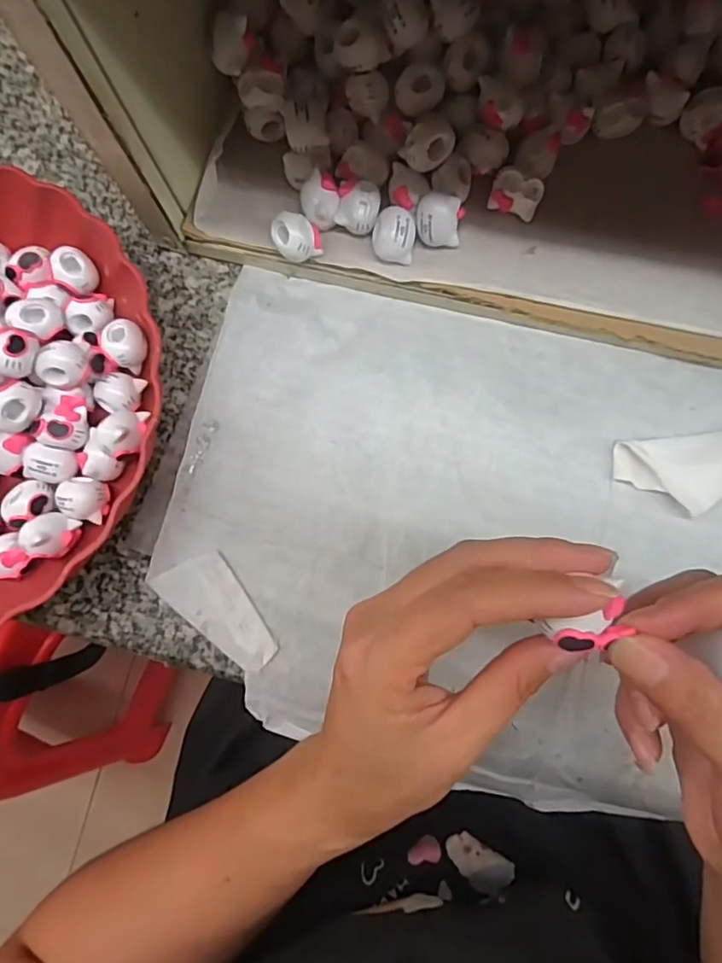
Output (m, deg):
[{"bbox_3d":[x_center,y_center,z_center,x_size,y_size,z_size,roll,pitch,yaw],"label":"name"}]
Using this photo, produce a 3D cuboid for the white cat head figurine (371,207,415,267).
[{"bbox_3d":[0.016,-0.124,0.288,0.021,0.016,0.022,6,81,5],"label":"white cat head figurine"}]

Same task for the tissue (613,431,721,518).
[{"bbox_3d":[0.166,-0.005,0.276,0.079,0.009,0.038,-6,80,3],"label":"tissue"}]

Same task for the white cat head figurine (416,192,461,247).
[{"bbox_3d":[0.038,-0.129,0.284,0.021,0.019,0.019,3,80,4],"label":"white cat head figurine"}]

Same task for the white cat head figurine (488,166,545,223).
[{"bbox_3d":[0.079,-0.145,0.290,0.024,0.019,0.016,22,82,7],"label":"white cat head figurine"}]

